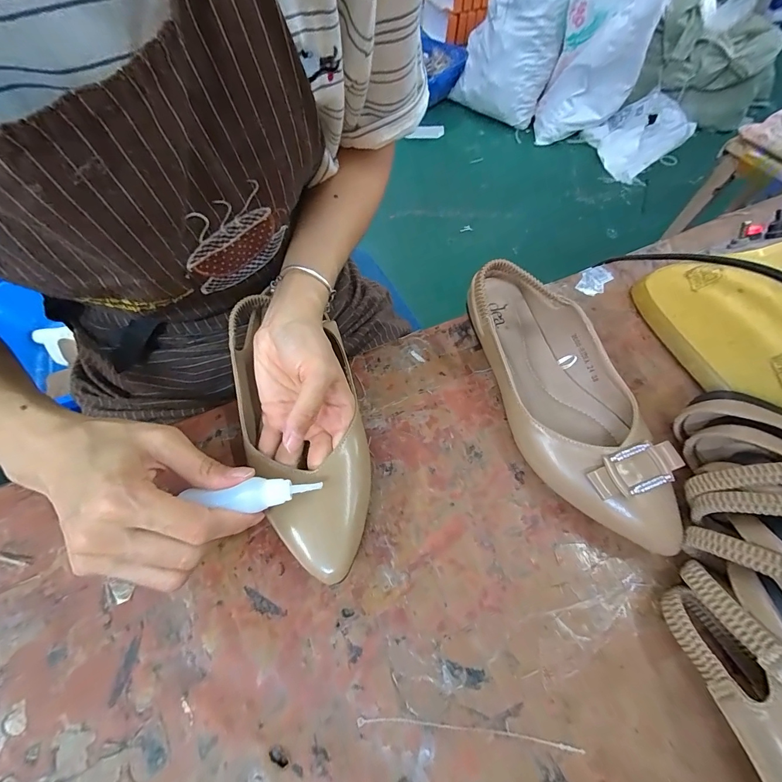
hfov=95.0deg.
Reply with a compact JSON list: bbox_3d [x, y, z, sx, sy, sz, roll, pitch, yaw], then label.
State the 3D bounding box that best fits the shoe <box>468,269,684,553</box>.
[{"bbox_3d":[0.132,-0.004,0.277,0.089,0.059,0.241,-14,63,-5],"label":"shoe"}]

